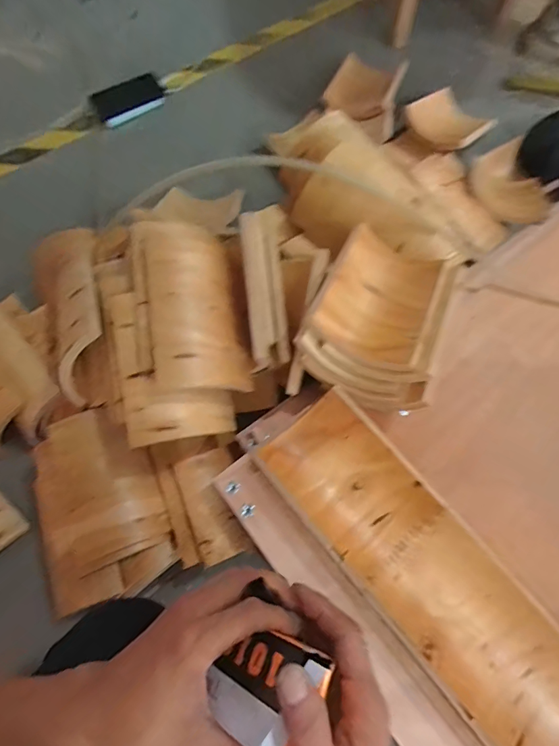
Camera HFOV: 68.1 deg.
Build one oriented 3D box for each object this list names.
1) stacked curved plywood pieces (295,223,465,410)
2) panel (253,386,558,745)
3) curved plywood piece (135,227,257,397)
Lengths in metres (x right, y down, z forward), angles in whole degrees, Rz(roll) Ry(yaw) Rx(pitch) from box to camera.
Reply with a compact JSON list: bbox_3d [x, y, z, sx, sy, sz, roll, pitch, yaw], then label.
[{"bbox_3d":[0.135,-0.082,0.554,0.166,0.069,0.235,19,72,7],"label":"stacked curved plywood pieces"},{"bbox_3d":[0.267,0.344,0.462,0.146,0.053,0.756,-38,75,-12],"label":"panel"},{"bbox_3d":[-0.116,-0.089,0.556,0.122,0.081,0.231,-9,71,-3],"label":"curved plywood piece"}]

